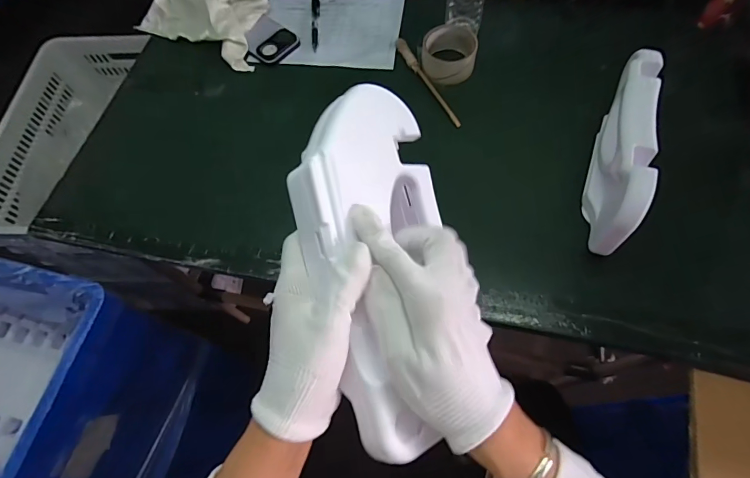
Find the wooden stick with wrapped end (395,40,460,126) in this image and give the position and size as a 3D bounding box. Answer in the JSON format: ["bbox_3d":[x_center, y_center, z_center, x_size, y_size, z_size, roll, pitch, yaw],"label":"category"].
[{"bbox_3d":[0.086,-0.265,0.674,0.017,0.016,0.202,-24,66,-9],"label":"wooden stick with wrapped end"}]

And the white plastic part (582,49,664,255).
[{"bbox_3d":[0.313,-0.113,0.521,0.044,0.119,0.262,16,66,10],"label":"white plastic part"}]

